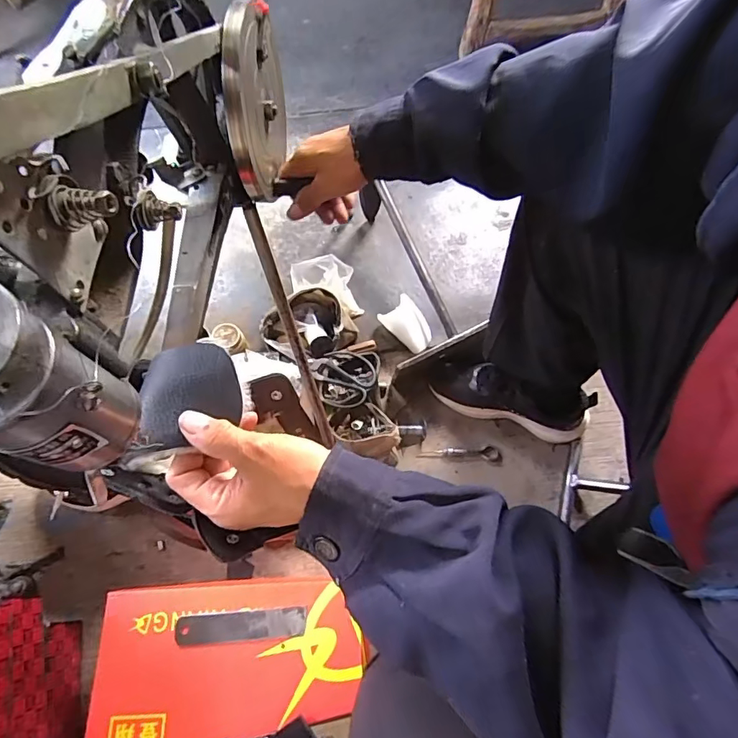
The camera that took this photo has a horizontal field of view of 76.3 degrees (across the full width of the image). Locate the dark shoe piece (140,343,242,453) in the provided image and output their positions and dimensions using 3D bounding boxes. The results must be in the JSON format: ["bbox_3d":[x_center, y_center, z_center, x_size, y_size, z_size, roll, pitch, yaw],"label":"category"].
[{"bbox_3d":[-0.131,0.018,0.342,0.070,0.015,0.070,-12,67,-4],"label":"dark shoe piece"}]

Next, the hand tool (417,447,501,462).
[{"bbox_3d":[0.149,0.141,0.785,0.135,0.007,0.024,1,66,2],"label":"hand tool"}]

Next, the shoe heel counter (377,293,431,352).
[{"bbox_3d":[0.073,-0.084,0.866,0.070,0.052,0.102,-38,71,-14],"label":"shoe heel counter"}]

